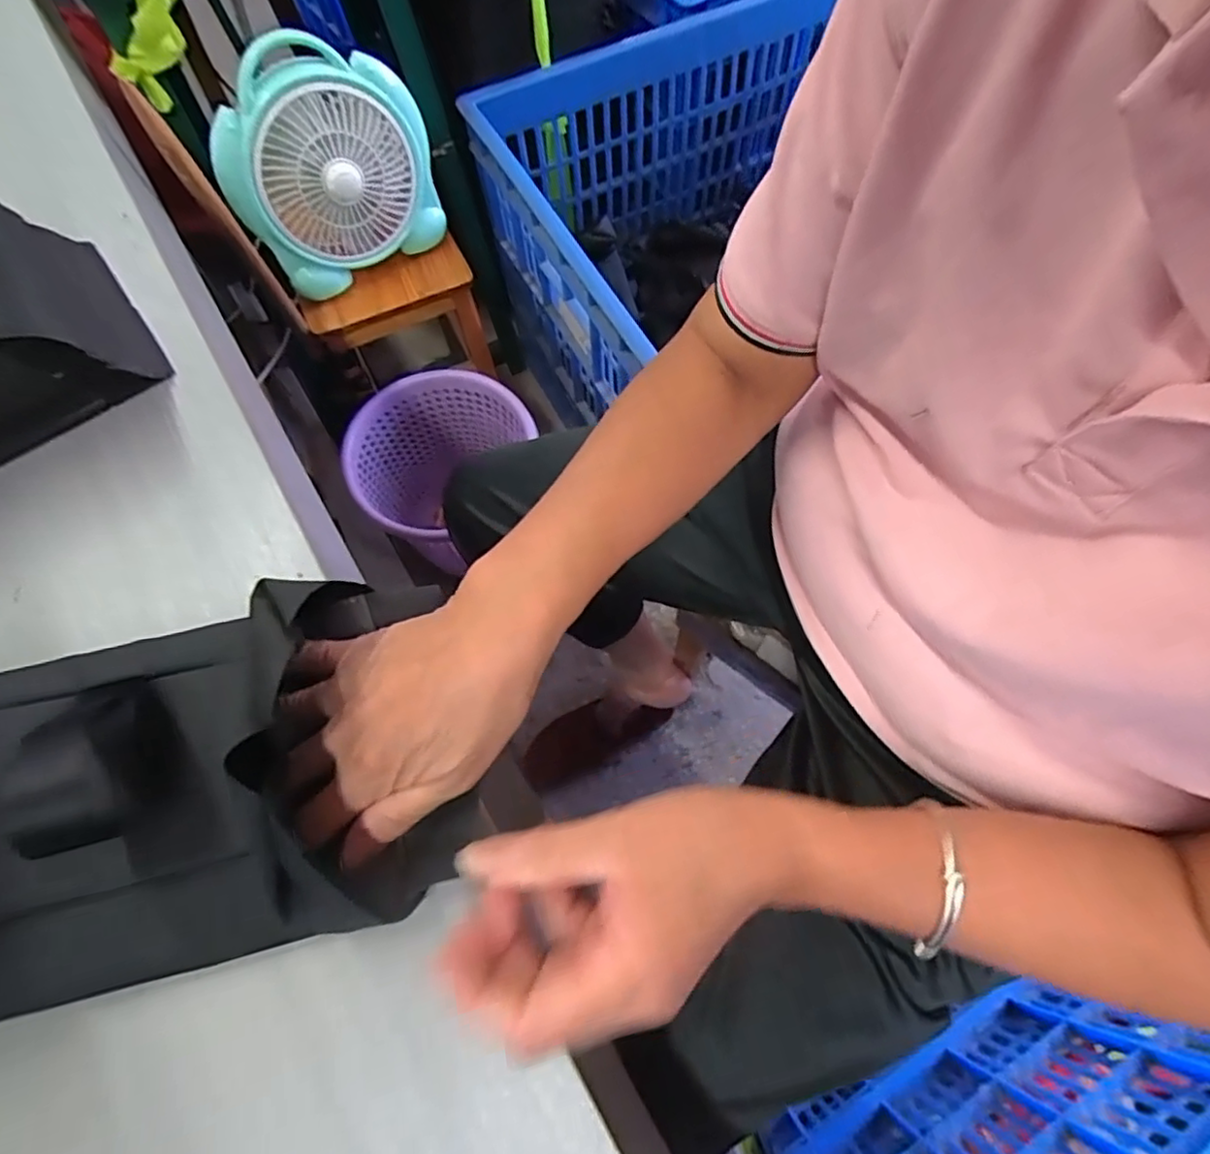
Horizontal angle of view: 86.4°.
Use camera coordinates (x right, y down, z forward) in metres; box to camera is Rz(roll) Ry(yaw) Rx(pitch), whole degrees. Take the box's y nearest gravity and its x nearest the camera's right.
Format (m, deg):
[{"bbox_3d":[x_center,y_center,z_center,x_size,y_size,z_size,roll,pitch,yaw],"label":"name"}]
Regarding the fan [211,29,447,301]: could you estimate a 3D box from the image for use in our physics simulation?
[{"bbox_3d":[-0.320,-0.483,0.769,0.240,0.220,0.073,-39,70,-14],"label":"fan"}]

